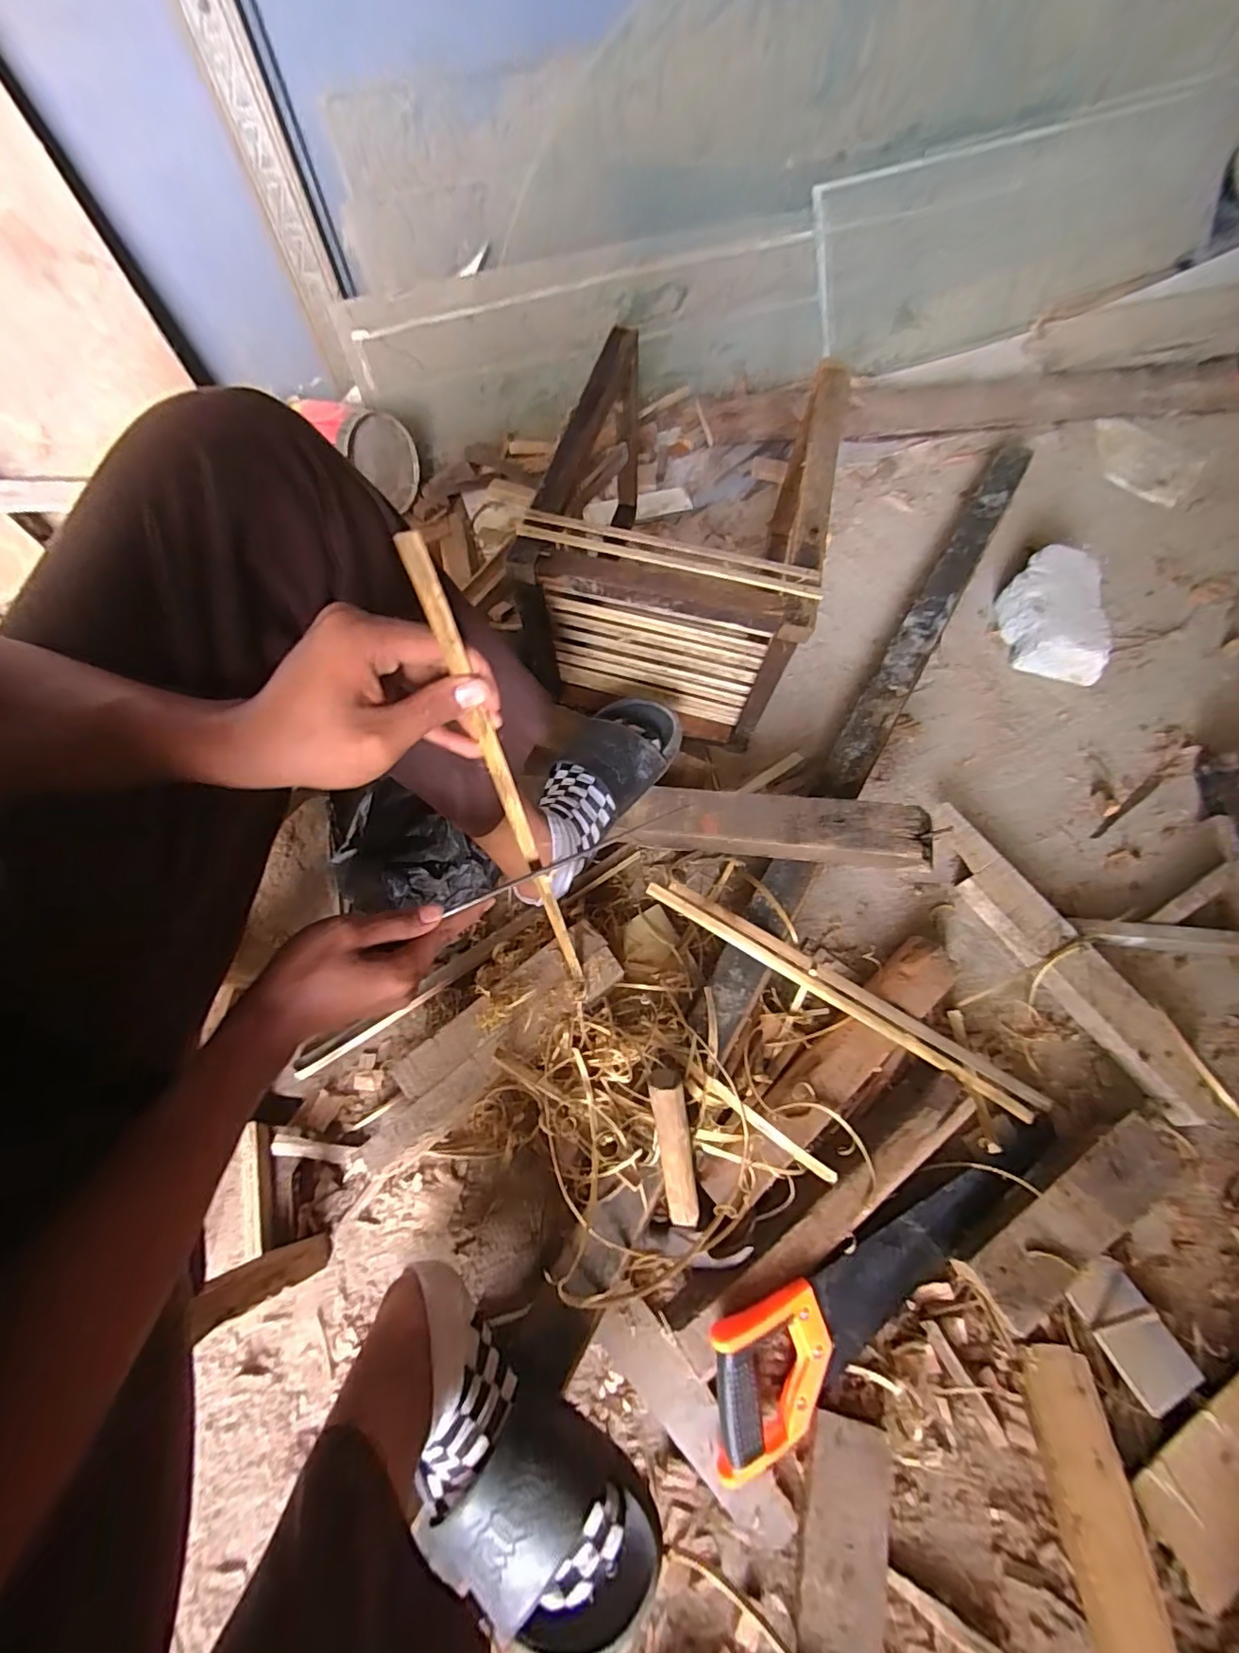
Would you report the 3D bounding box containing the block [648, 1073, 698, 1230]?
[{"bbox_3d":[0.051,0.297,0.512,0.029,0.021,0.176,-9,110,-2],"label":"block"}]

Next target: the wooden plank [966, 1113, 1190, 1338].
[{"bbox_3d":[0.440,0.371,0.533,0.239,0.020,0.067,-30,69,-12],"label":"wooden plank"}]

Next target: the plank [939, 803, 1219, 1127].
[{"bbox_3d":[0.508,0.143,0.662,0.069,0.040,0.382,-30,69,-11],"label":"plank"}]

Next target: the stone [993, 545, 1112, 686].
[{"bbox_3d":[0.660,-0.325,0.863,0.123,0.068,0.211,5,67,4],"label":"stone"}]

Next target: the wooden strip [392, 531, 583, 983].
[{"bbox_3d":[-0.067,0.016,0.415,0.012,0.458,0.013,-14,53,-4],"label":"wooden strip"}]

